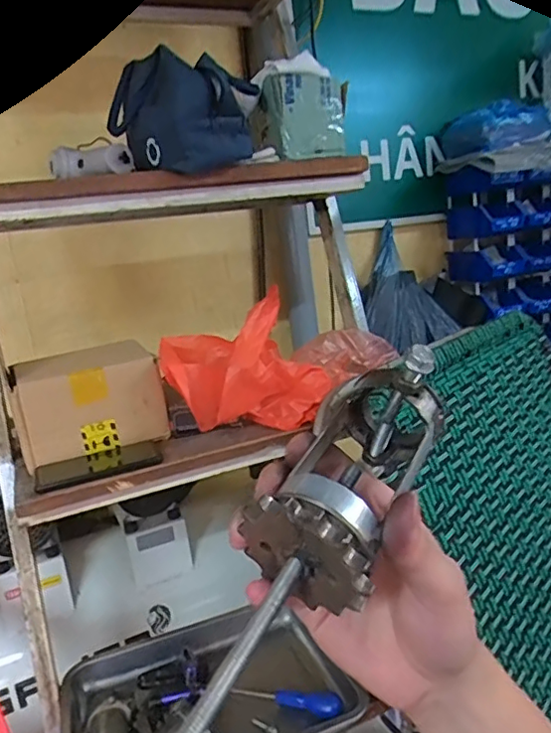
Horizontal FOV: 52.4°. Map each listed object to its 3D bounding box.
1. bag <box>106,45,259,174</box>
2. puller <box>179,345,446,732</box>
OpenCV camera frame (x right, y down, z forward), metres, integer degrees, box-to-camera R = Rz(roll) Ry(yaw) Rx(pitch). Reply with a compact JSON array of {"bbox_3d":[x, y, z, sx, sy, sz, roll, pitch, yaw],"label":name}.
[{"bbox_3d":[-0.136,-0.357,0.805,0.135,0.147,0.198,-17,15,-40],"label":"bag"},{"bbox_3d":[0.007,0.076,0.217,0.057,0.064,0.223,2,35,36],"label":"puller"}]

